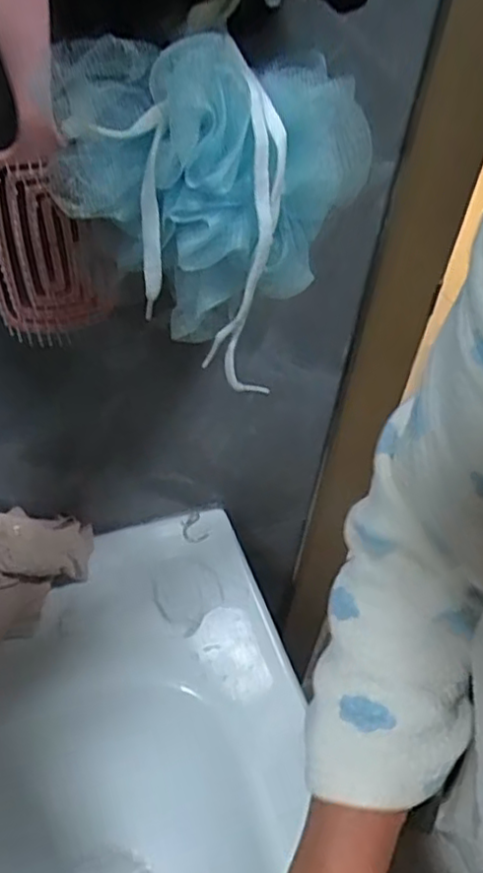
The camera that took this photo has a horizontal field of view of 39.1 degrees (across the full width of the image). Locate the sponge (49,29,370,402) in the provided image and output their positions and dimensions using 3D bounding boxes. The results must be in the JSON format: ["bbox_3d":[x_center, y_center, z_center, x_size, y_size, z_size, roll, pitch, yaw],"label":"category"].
[{"bbox_3d":[-0.012,-0.117,0.332,0.119,0.133,0.091,23,48,15],"label":"sponge"}]

